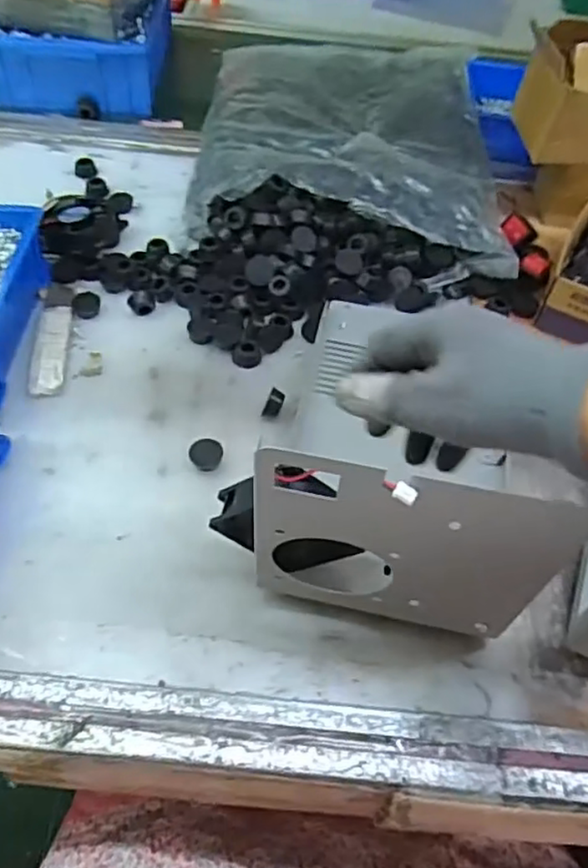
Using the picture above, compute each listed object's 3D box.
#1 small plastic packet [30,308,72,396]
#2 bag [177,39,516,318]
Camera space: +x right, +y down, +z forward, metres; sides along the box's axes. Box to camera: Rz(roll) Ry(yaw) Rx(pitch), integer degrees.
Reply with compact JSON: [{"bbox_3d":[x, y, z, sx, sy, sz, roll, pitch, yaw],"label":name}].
[{"bbox_3d":[-0.201,-0.074,0.549,0.025,0.006,0.102,-3,53,-6],"label":"small plastic packet"},{"bbox_3d":[0.049,-0.296,0.689,0.304,0.087,0.454,0,53,-4],"label":"bag"}]

